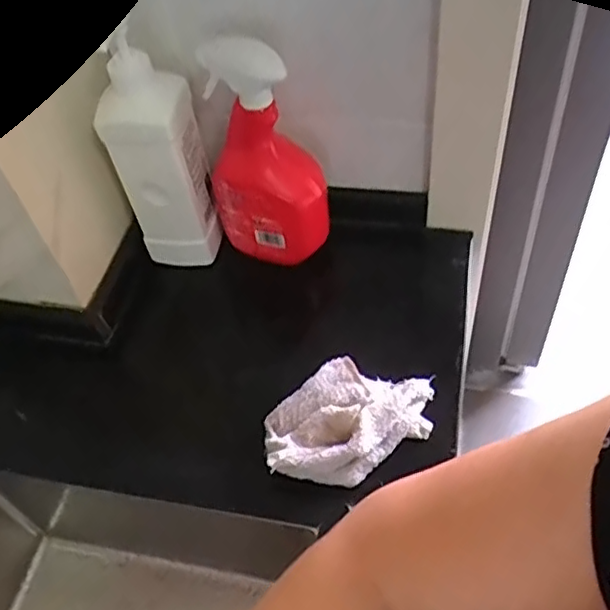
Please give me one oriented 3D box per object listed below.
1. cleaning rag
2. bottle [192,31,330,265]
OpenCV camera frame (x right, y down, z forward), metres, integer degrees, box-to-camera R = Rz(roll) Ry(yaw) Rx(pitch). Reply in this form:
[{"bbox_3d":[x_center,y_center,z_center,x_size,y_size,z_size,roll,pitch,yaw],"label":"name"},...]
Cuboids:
[{"bbox_3d":[0.041,0.105,0.590,0.143,0.035,0.108,3,52,8],"label":"cleaning rag"},{"bbox_3d":[-0.041,-0.151,0.646,0.101,0.227,0.061,23,57,22],"label":"bottle"}]

